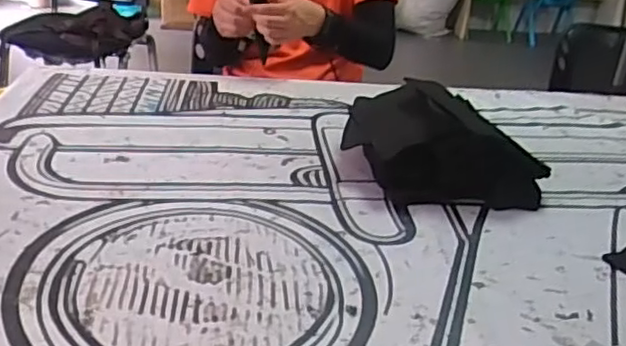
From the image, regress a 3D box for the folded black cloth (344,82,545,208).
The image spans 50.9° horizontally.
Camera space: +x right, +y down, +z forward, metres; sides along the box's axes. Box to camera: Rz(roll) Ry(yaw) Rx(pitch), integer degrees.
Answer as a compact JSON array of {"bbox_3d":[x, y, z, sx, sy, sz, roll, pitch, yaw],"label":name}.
[{"bbox_3d":[0.189,-0.049,0.979,0.273,0.120,0.214,5,26,-4],"label":"folded black cloth"}]

